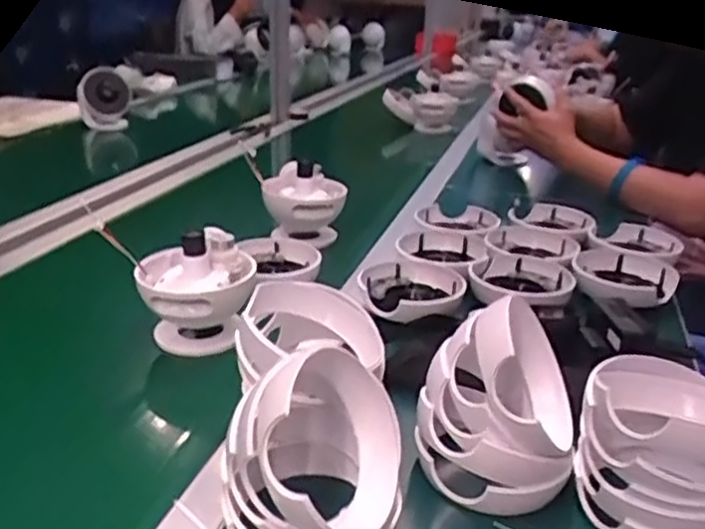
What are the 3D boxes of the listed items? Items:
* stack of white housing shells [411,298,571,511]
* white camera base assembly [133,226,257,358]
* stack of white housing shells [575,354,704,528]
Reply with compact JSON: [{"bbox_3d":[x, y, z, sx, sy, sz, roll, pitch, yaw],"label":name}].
[{"bbox_3d":[0.105,0.097,0.512,0.106,0.127,0.109,6,23,10],"label":"stack of white housing shells"},{"bbox_3d":[-0.156,0.028,0.694,0.110,0.106,0.095,0,23,-3],"label":"white camera base assembly"},{"bbox_3d":[0.218,0.123,0.472,0.110,0.103,0.113,18,28,35],"label":"stack of white housing shells"}]

